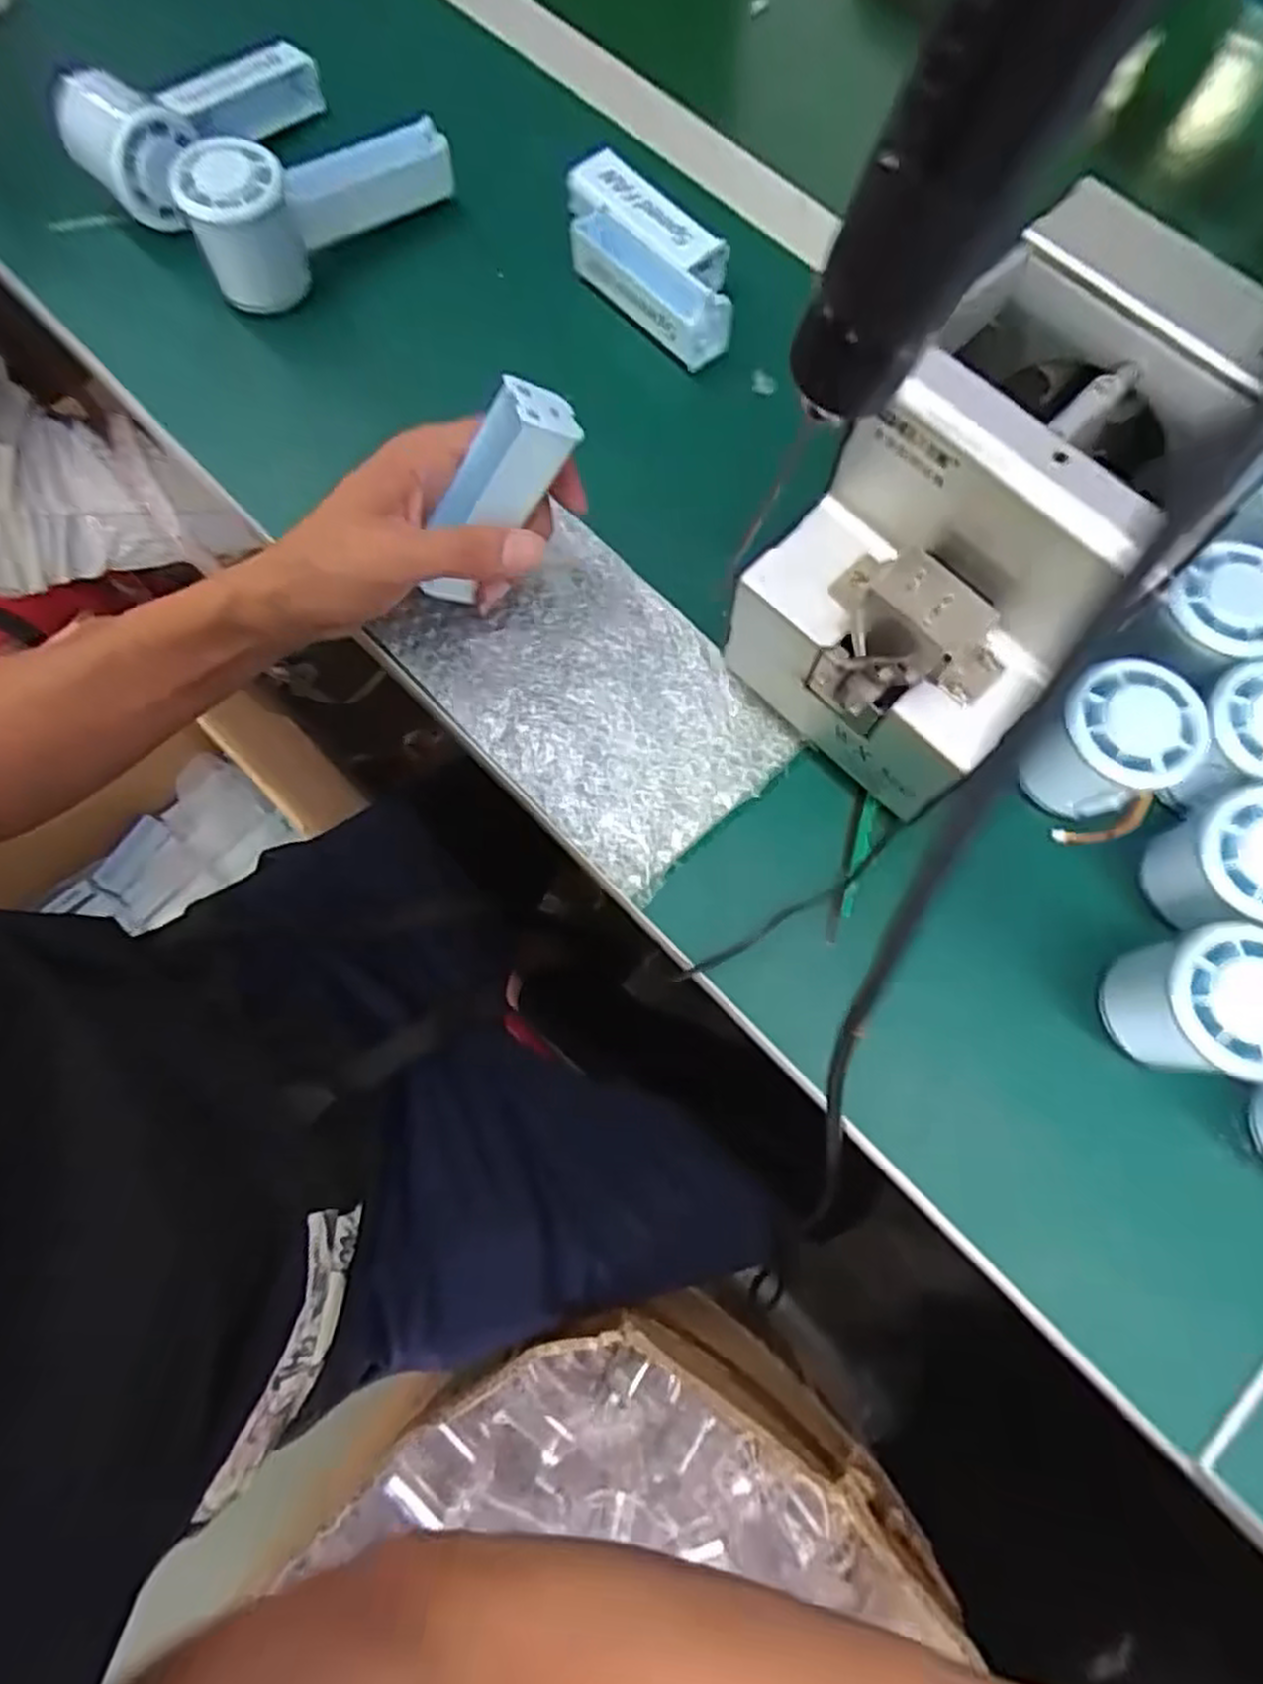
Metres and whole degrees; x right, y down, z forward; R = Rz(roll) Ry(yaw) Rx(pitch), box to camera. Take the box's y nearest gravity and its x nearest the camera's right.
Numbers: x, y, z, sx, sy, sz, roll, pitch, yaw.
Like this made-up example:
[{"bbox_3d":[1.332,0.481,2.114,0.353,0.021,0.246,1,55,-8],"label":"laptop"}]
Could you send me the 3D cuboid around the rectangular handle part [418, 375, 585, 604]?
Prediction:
[{"bbox_3d":[-0.064,-0.151,0.350,0.034,0.101,0.024,-13,68,-47],"label":"rectangular handle part"}]

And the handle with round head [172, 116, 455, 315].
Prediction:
[{"bbox_3d":[-0.175,-0.365,0.448,0.154,0.069,0.047,-36,76,-9],"label":"handle with round head"}]

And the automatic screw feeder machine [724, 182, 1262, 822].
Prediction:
[{"bbox_3d":[0.150,-0.127,0.326,0.180,0.142,0.125,-41,77,-10],"label":"automatic screw feeder machine"}]

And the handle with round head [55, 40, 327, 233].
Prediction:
[{"bbox_3d":[-0.259,-0.437,0.466,0.066,0.053,0.149,32,77,10],"label":"handle with round head"}]

